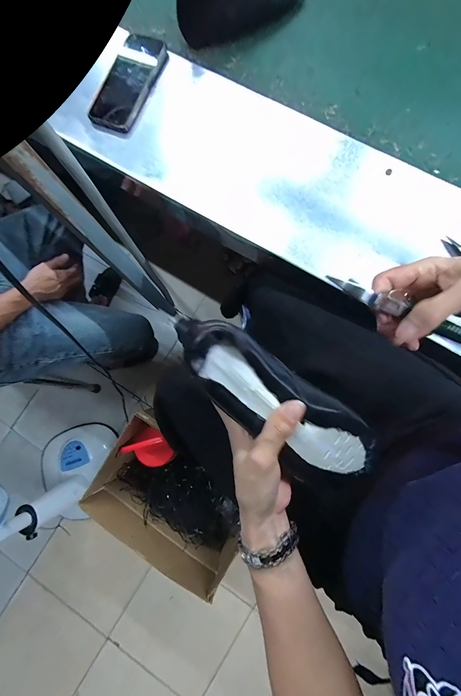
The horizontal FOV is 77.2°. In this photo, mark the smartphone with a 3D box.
[{"bbox_3d":[-0.174,-0.451,0.494,0.078,0.013,0.170,30,92,7],"label":"smartphone"}]

